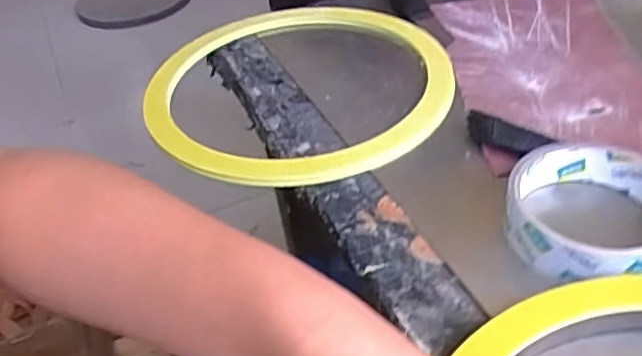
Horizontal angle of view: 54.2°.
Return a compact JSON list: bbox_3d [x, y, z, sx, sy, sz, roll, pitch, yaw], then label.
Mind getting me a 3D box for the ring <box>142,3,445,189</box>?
[{"bbox_3d":[-0.015,-0.071,0.462,0.218,0.013,0.217,-2,41,6],"label":"ring"}]

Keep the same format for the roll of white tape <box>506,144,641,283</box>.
[{"bbox_3d":[0.142,0.019,0.327,0.085,0.024,0.088,-4,41,4],"label":"roll of white tape"}]

